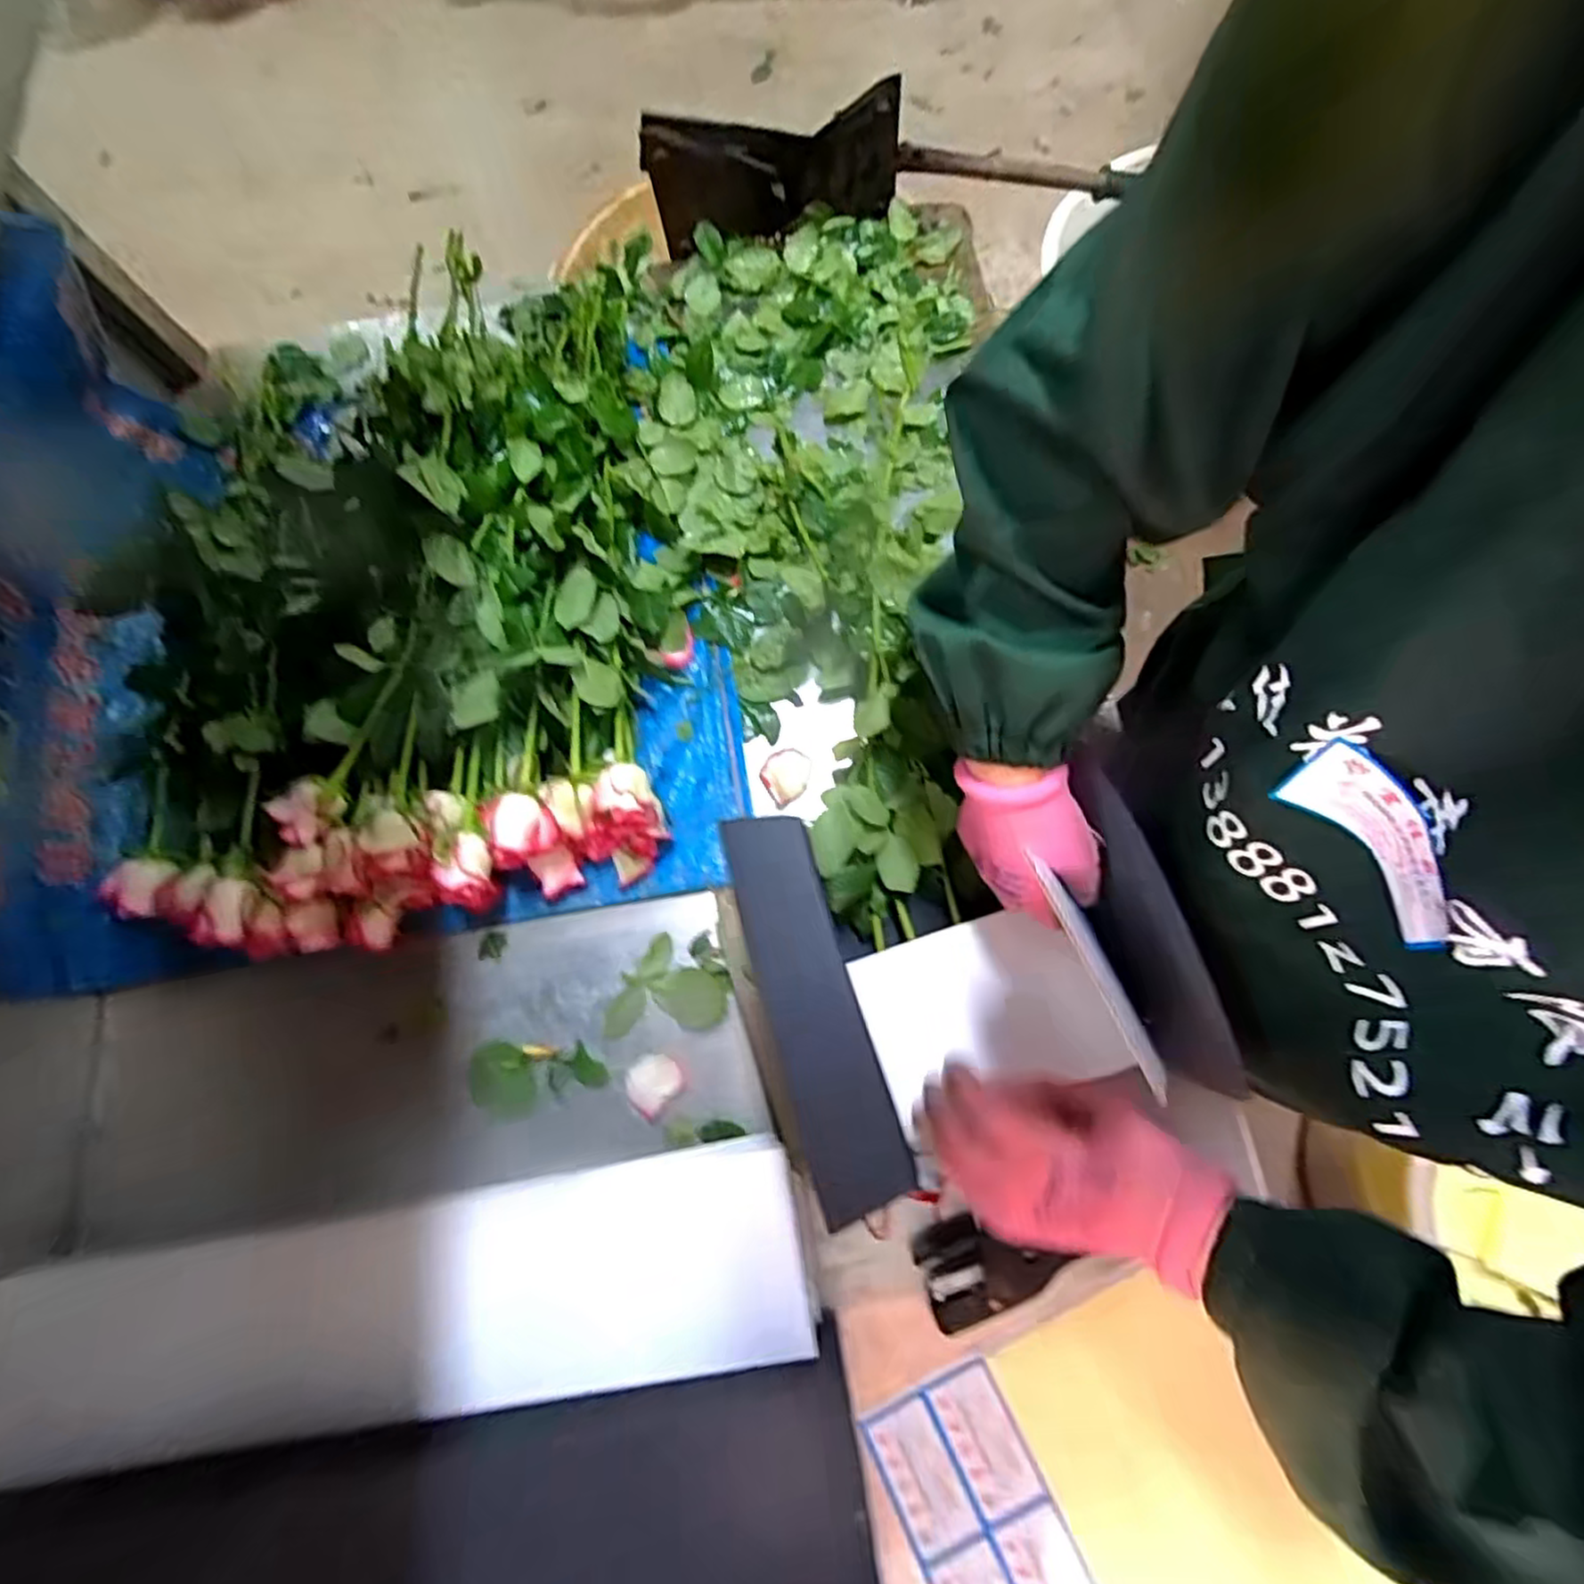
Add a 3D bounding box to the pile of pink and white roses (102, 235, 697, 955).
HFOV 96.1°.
[{"bbox_3d":[-0.370,-0.199,0.650,0.537,0.124,0.649,-15,73,-1],"label":"pile of pink and white roses"}]

